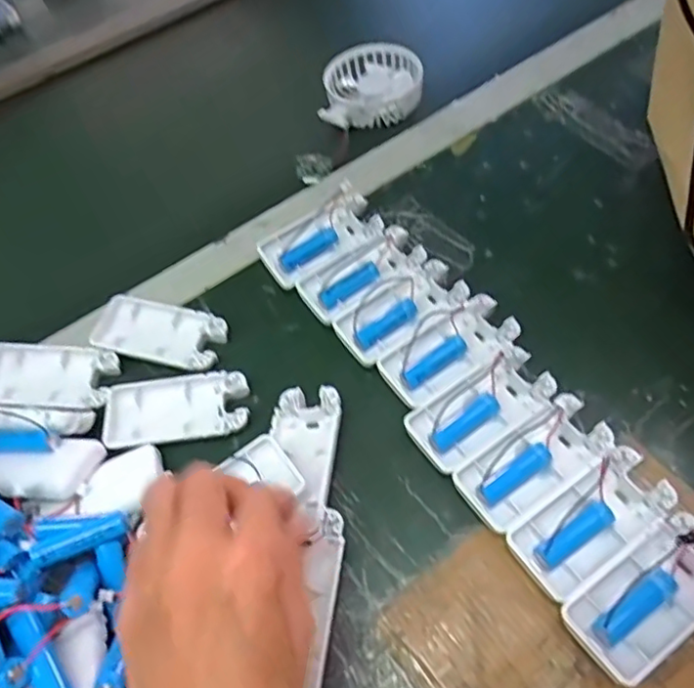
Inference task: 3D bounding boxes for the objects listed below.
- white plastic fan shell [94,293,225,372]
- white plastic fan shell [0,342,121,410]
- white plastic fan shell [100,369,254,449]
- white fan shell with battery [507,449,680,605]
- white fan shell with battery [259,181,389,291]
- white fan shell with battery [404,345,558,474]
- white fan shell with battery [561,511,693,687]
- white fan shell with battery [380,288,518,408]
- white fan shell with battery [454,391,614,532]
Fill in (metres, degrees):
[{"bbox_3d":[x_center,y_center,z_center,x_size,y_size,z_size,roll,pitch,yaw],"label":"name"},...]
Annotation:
[{"bbox_3d":[-0.138,-0.007,0.448,0.097,0.011,0.047,10,60,14],"label":"white plastic fan shell"},{"bbox_3d":[-0.213,0.022,0.435,0.096,0.014,0.046,1,58,8],"label":"white plastic fan shell"},{"bbox_3d":[-0.115,0.042,0.413,0.096,0.009,0.049,-9,57,2],"label":"white plastic fan shell"},{"bbox_3d":[0.138,0.099,0.342,0.091,0.015,0.043,-34,59,-13],"label":"white fan shell with battery"},{"bbox_3d":[-0.020,-0.084,0.472,0.095,0.023,0.049,-34,59,-14],"label":"white fan shell with battery"},{"bbox_3d":[0.084,0.039,0.386,0.092,0.014,0.046,-33,59,-13],"label":"white fan shell with battery"},{"bbox_3d":[0.161,0.130,0.320,0.095,0.022,0.045,-33,59,-13],"label":"white fan shell with battery"},{"bbox_3d":[0.069,-0.001,0.409,0.093,0.030,0.044,-34,60,-14],"label":"white fan shell with battery"},{"bbox_3d":[0.112,0.069,0.362,0.093,0.017,0.044,-33,59,-13],"label":"white fan shell with battery"}]

